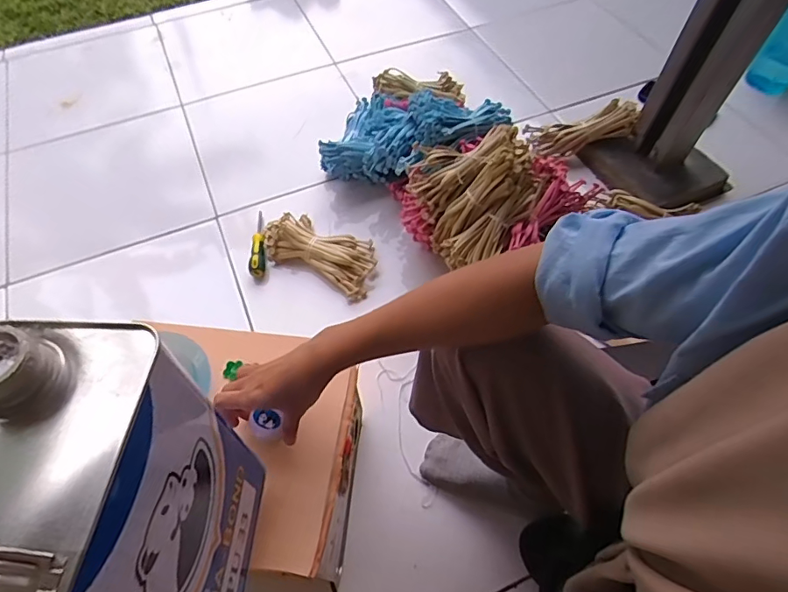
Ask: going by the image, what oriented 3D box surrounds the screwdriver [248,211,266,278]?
[{"bbox_3d":[-0.263,-0.101,0.941,0.028,0.025,0.152,-7,58,-4],"label":"screwdriver"}]

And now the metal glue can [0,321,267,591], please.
[{"bbox_3d":[-0.172,0.139,0.299,0.113,0.229,0.156,7,59,5],"label":"metal glue can"}]

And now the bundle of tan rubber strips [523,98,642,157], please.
[{"bbox_3d":[0.391,-0.350,1.018,0.212,0.075,0.059,-10,54,26],"label":"bundle of tan rubber strips"}]

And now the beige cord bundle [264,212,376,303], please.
[{"bbox_3d":[-0.138,-0.089,0.920,0.229,0.043,0.110,25,62,16],"label":"beige cord bundle"}]

